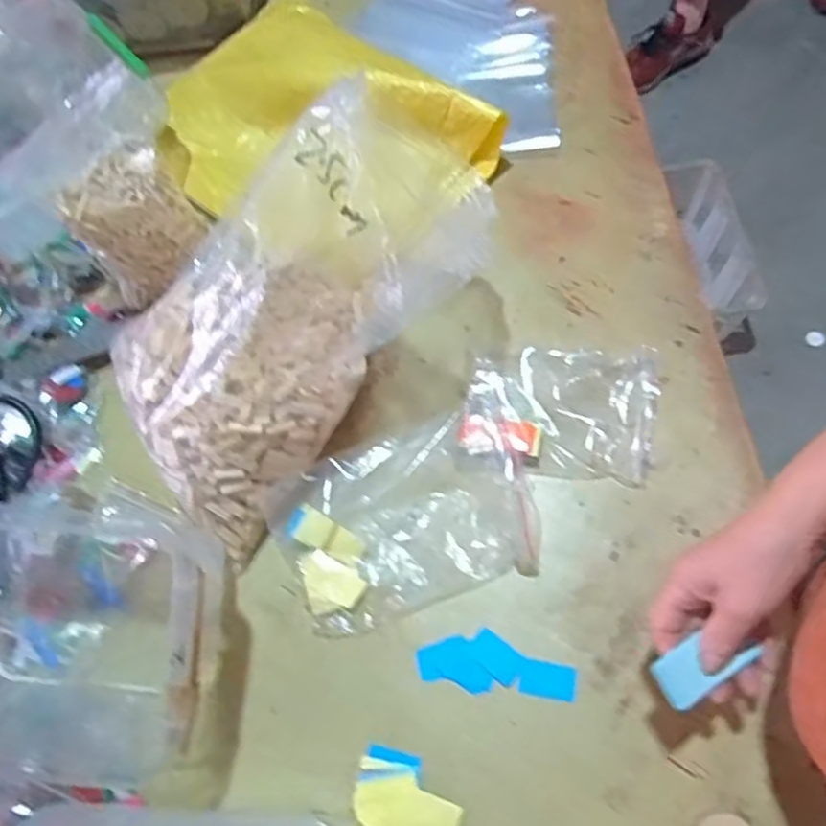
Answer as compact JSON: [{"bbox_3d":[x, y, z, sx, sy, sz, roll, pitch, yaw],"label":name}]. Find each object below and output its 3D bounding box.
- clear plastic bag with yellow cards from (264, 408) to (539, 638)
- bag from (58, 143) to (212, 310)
[{"bbox_3d":[-0.008,0.089,0.591,0.218,0.033,0.155,-21,67,0],"label":"clear plastic bag with yellow cards"},{"bbox_3d":[-0.268,-0.191,0.668,0.065,0.112,0.126,35,78,19],"label":"bag"}]

